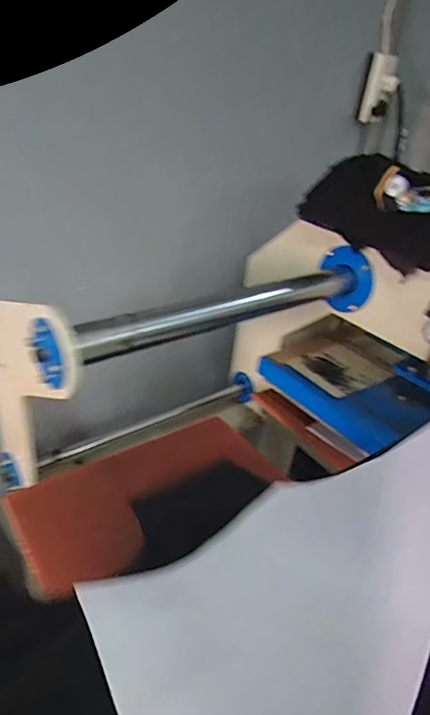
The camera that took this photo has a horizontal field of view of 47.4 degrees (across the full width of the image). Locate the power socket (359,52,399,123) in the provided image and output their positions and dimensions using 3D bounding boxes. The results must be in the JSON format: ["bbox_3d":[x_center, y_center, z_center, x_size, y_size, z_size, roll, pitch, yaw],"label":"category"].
[{"bbox_3d":[0.374,-0.606,1.107,0.066,0.131,0.030,14,32,14],"label":"power socket"}]

